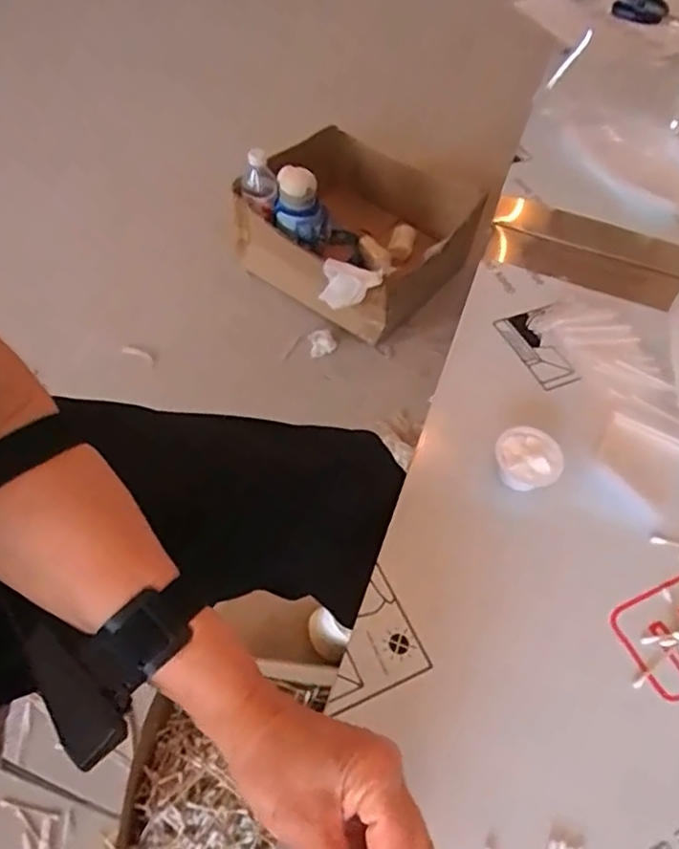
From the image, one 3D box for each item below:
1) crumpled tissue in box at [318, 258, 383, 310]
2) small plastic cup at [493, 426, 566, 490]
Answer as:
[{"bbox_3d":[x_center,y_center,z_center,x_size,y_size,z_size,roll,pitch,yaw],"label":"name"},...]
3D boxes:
[{"bbox_3d":[0.014,-0.247,1.154,0.115,0.067,0.049,22,55,9],"label":"crumpled tissue in box"},{"bbox_3d":[0.150,0.033,0.524,0.052,0.035,0.052,35,58,18],"label":"small plastic cup"}]

